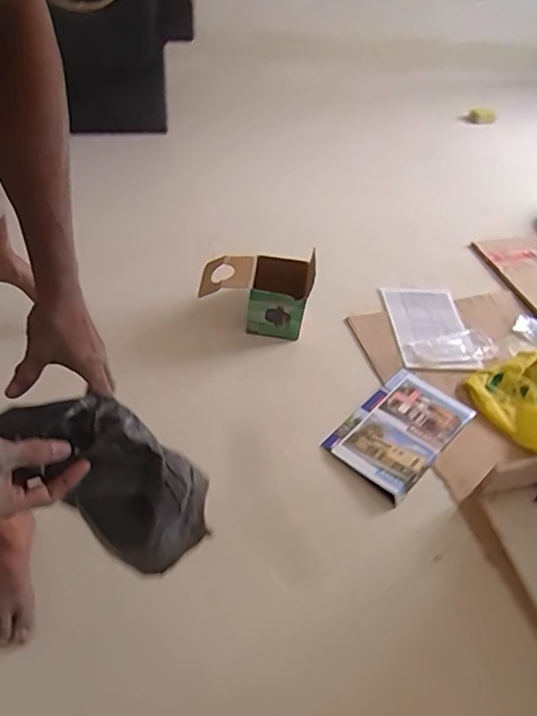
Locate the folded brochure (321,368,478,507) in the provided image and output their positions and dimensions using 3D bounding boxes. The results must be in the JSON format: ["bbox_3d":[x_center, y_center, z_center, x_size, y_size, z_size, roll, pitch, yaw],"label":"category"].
[{"bbox_3d":[0.297,0.155,1.139,0.201,0.020,0.320,36,55,27],"label":"folded brochure"}]

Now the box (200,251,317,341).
[{"bbox_3d":[-0.034,-0.170,1.310,0.283,0.174,0.155,14,47,6],"label":"box"}]

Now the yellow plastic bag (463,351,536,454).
[{"bbox_3d":[0.659,0.076,1.218,0.317,0.046,0.235,-24,53,-23],"label":"yellow plastic bag"}]

